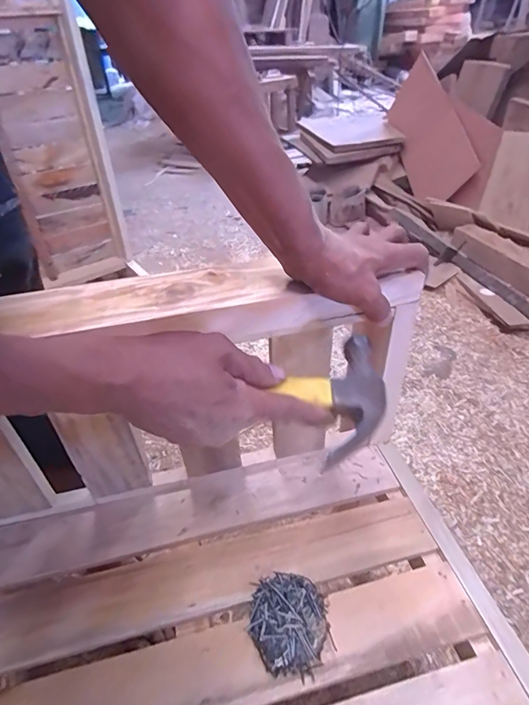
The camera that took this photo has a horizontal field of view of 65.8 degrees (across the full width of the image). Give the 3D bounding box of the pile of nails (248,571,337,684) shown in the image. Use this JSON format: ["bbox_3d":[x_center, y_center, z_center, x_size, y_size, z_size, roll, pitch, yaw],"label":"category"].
[{"bbox_3d":[0.025,0.263,0.397,0.076,0.032,0.077,3,38,7],"label":"pile of nails"}]

